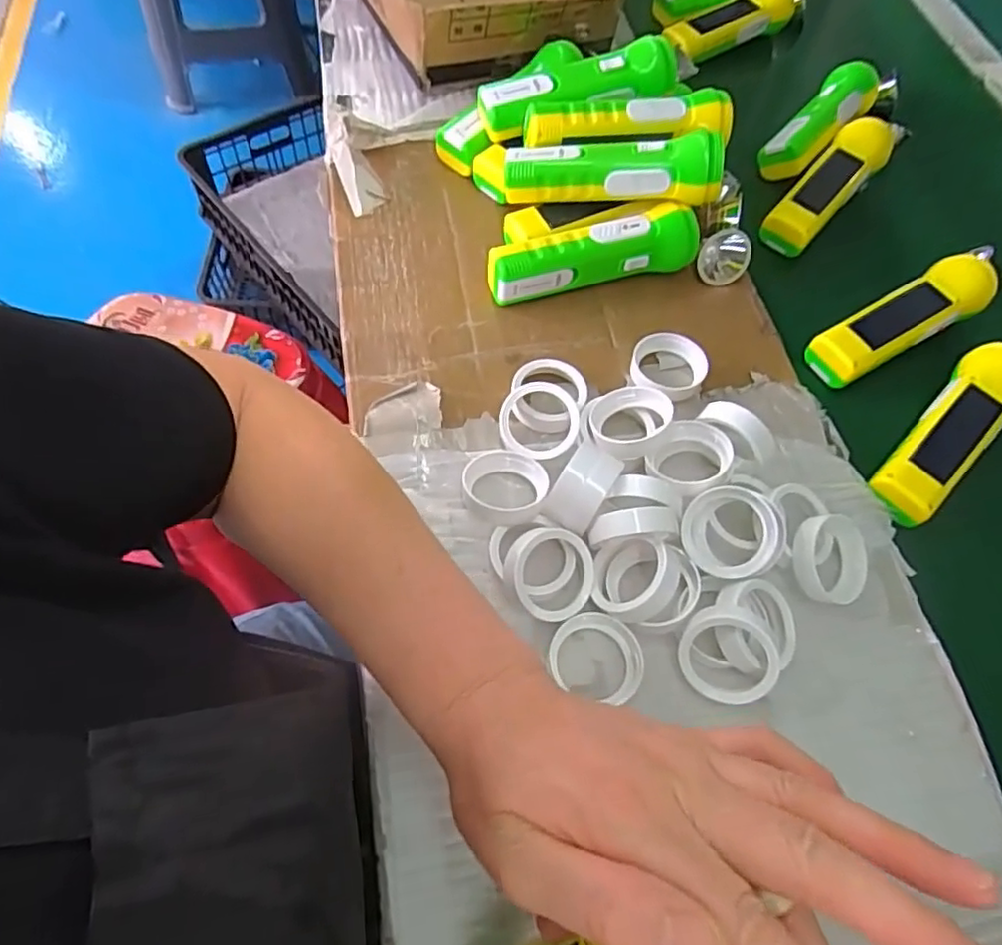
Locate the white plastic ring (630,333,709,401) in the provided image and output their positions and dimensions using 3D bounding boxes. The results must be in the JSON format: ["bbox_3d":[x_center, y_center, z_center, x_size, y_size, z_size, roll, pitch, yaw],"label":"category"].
[{"bbox_3d":[0.124,-0.079,0.471,0.052,0.018,0.052,3,62,-5],"label":"white plastic ring"}]

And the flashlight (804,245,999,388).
[{"bbox_3d":[0.305,-0.116,0.475,0.154,0.041,0.045,-24,65,-13],"label":"flashlight"}]

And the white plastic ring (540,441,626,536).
[{"bbox_3d":[0.049,0.014,0.383,0.030,0.055,0.047,33,64,11],"label":"white plastic ring"}]

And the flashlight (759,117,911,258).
[{"bbox_3d":[0.287,-0.251,0.542,0.042,0.034,0.169,39,71,18],"label":"flashlight"}]

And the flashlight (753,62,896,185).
[{"bbox_3d":[0.296,-0.320,0.572,0.162,0.038,0.046,-42,71,-17],"label":"flashlight"}]

